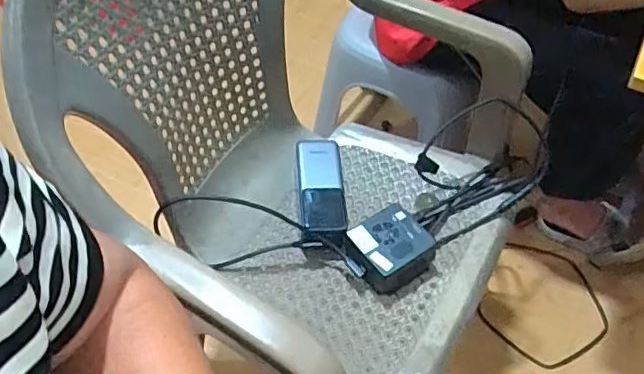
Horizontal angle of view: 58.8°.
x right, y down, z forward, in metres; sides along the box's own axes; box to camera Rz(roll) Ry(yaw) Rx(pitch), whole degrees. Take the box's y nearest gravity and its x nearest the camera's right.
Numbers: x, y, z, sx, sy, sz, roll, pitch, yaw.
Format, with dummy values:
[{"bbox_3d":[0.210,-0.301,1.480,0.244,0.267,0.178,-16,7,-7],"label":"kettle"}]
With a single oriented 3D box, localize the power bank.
[{"bbox_3d":[-0.001,-0.003,0.677,0.052,0.024,0.125,-2,66,-4],"label":"power bank"}]

